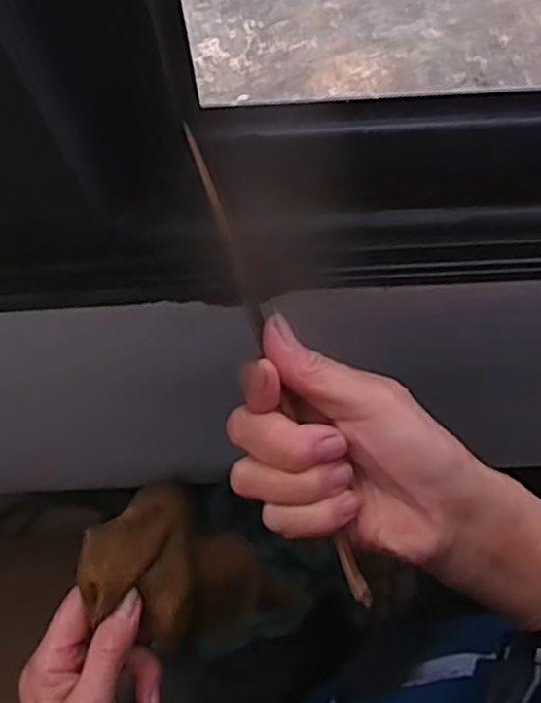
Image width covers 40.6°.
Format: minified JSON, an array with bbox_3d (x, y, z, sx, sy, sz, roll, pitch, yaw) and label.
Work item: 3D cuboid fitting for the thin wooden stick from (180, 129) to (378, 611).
[{"bbox_3d":[0.004,0.009,0.315,0.008,0.013,0.216,-21,91,-5],"label":"thin wooden stick"}]

